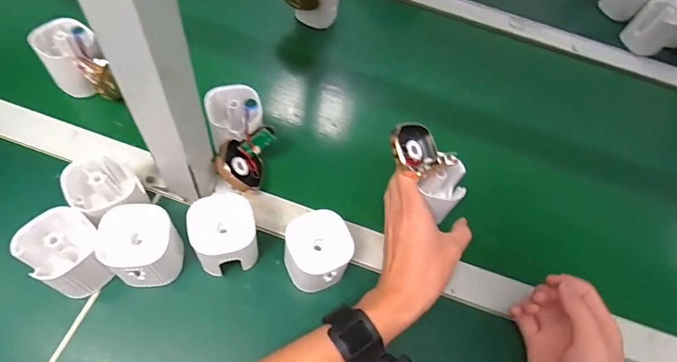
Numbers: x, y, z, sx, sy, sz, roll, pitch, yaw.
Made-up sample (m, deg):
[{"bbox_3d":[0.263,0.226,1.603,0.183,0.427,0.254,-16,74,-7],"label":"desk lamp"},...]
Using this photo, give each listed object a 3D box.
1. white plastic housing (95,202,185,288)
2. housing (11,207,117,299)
[{"bbox_3d":[-0.171,0.058,0.355,0.055,0.060,0.057,2,57,-2],"label":"white plastic housing"},{"bbox_3d":[-0.227,0.064,0.344,0.054,0.066,0.051,2,57,-2],"label":"housing"}]

